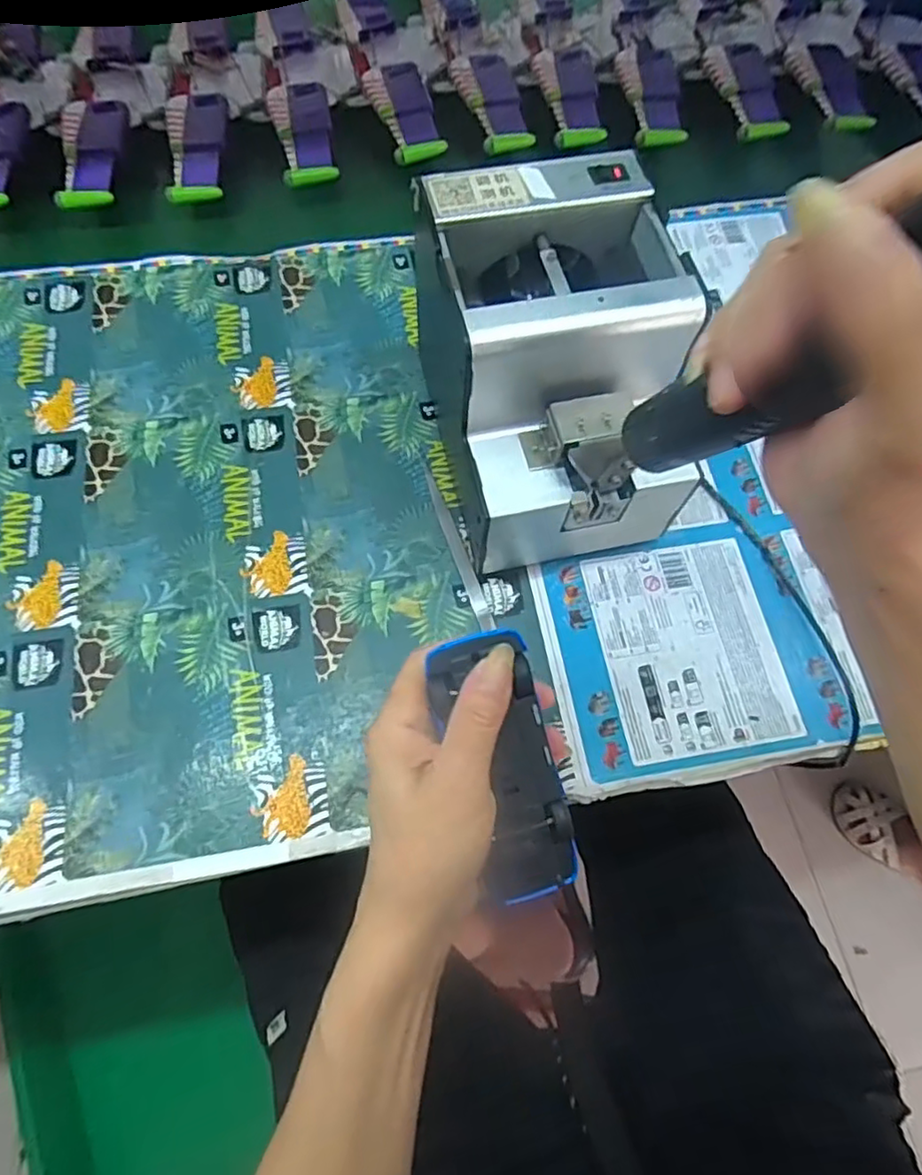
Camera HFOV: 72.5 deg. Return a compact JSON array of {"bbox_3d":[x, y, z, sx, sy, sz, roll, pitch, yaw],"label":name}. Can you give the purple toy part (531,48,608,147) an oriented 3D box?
[{"bbox_3d":[0.099,-0.439,0.561,0.051,0.009,0.121,-6,71,-5],"label":"purple toy part"}]

